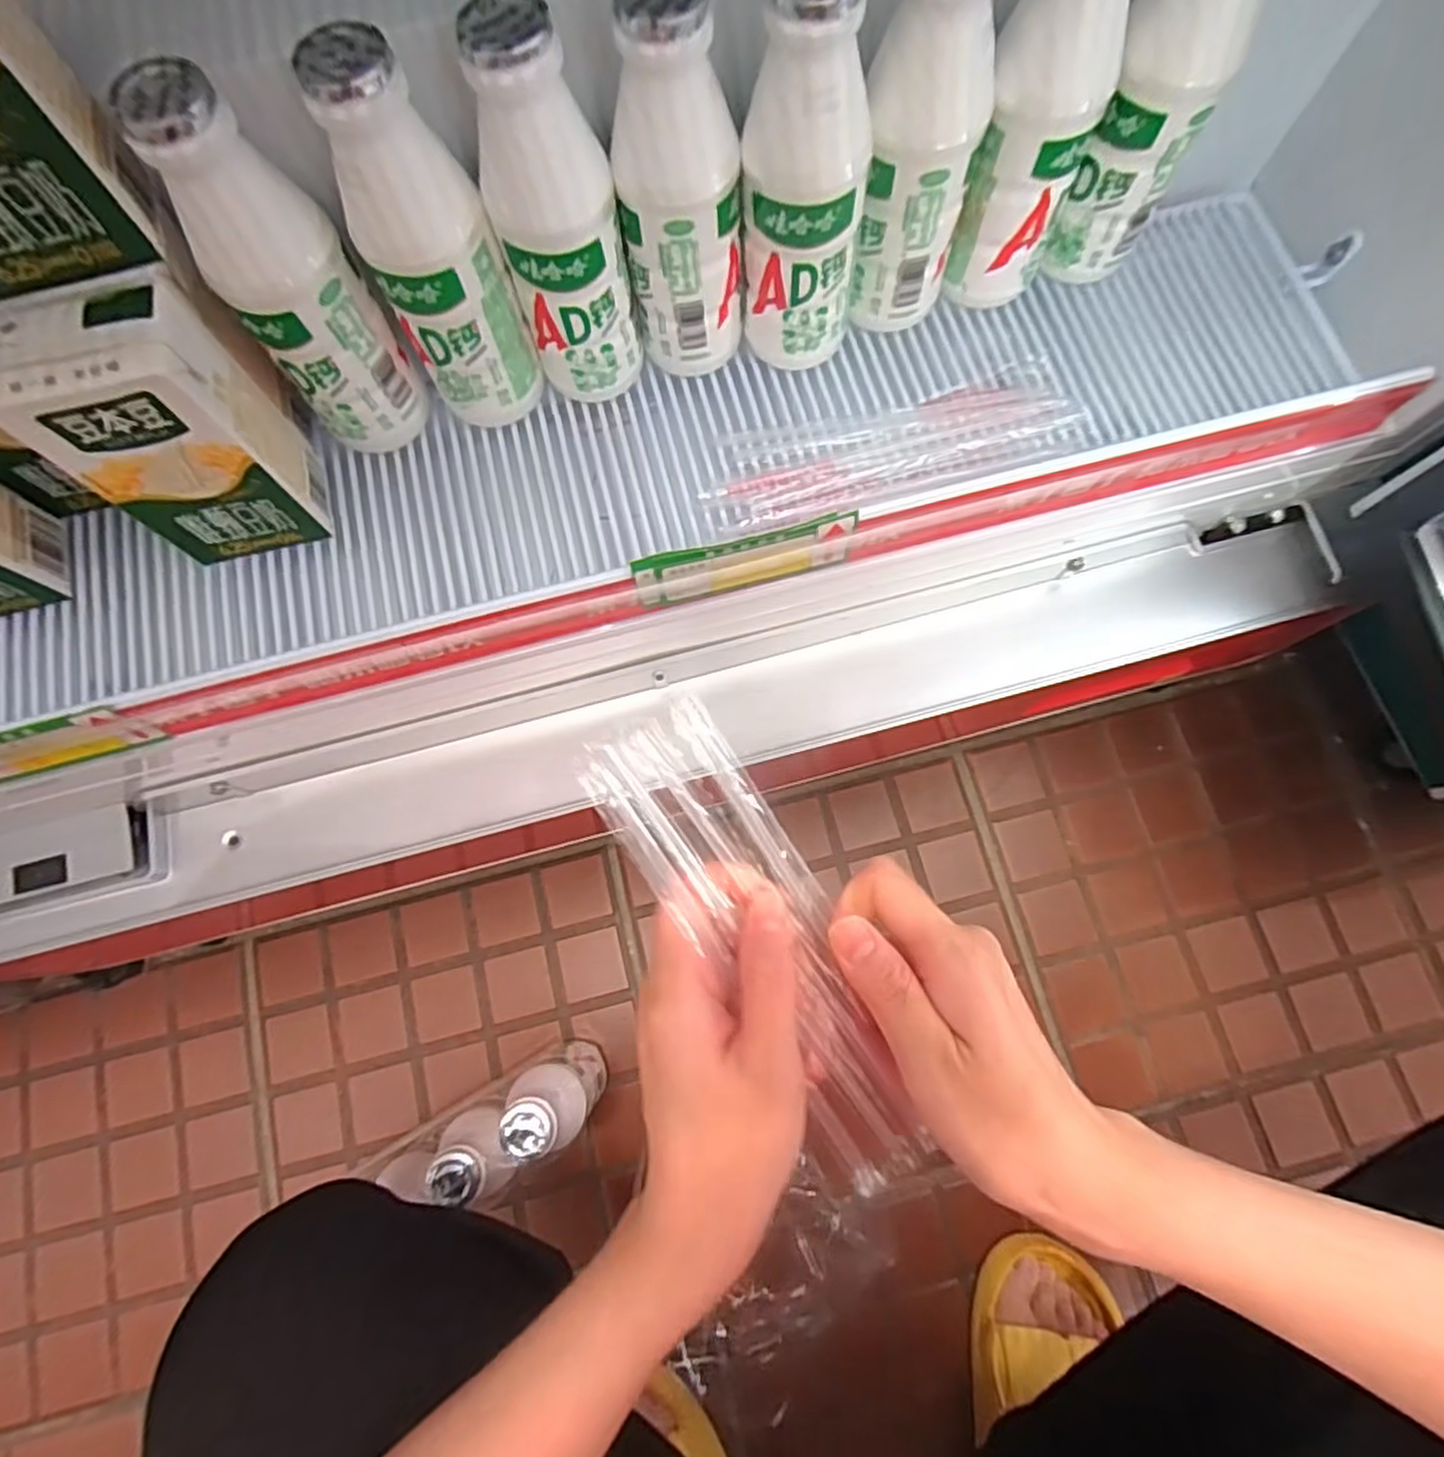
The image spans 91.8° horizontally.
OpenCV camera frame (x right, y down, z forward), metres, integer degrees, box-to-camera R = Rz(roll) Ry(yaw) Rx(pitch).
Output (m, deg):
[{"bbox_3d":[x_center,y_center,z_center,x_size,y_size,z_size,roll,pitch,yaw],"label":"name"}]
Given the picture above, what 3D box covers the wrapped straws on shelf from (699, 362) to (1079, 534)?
[{"bbox_3d":[0.083,-0.139,0.341,0.181,0.008,0.051,-14,78,-3],"label":"wrapped straws on shelf"}]

